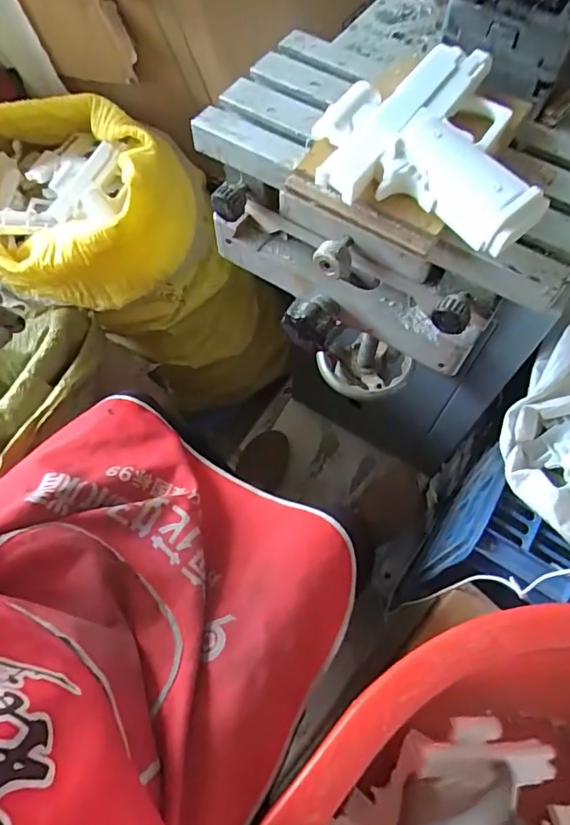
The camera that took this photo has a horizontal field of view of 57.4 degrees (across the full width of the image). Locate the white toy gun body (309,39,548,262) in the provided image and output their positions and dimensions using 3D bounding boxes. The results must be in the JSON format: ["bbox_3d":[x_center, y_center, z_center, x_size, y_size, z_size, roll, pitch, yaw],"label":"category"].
[{"bbox_3d":[0.086,-0.154,0.285,0.121,0.021,0.126,23,66,11],"label":"white toy gun body"}]

